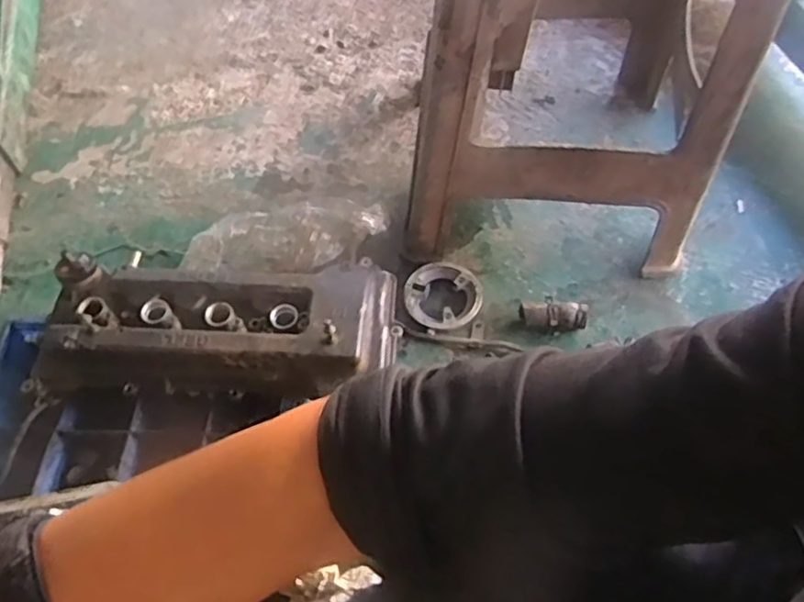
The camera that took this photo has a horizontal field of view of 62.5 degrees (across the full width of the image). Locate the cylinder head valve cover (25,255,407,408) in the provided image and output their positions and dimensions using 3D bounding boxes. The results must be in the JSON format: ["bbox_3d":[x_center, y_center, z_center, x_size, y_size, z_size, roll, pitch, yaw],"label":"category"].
[{"bbox_3d":[-0.238,0.035,0.879,0.457,0.084,0.199,-2,58,2],"label":"cylinder head valve cover"}]

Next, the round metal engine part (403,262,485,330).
[{"bbox_3d":[0.068,-0.011,1.049,0.118,0.026,0.125,0,58,1],"label":"round metal engine part"}]

